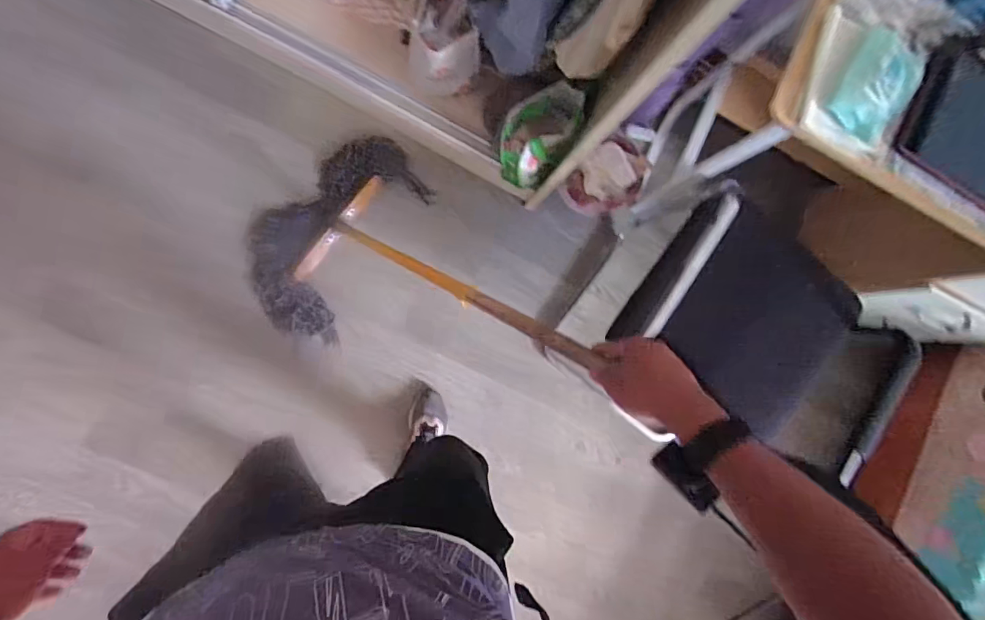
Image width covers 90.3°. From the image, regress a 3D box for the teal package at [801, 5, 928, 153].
[{"bbox_3d":[0.677,-0.416,0.889,0.200,0.038,0.222,15,86,-8],"label":"teal package"}]

